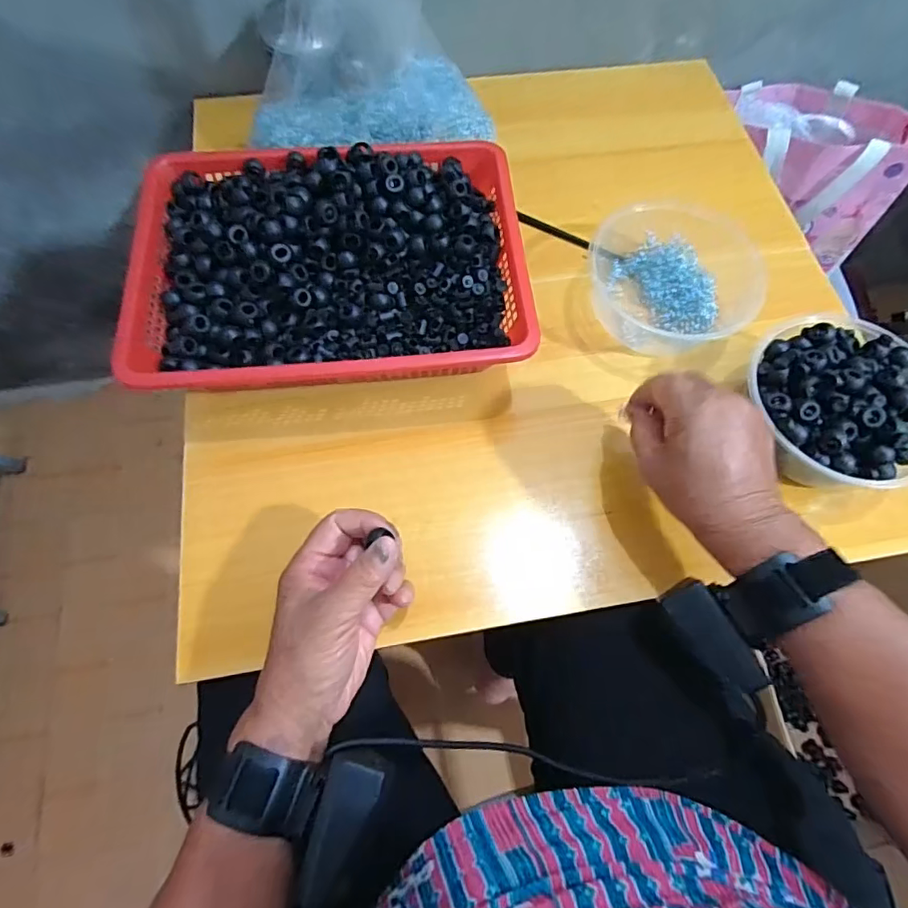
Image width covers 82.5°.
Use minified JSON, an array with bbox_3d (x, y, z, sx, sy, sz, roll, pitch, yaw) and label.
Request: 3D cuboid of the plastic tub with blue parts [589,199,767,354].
[{"bbox_3d":[0.192,-0.160,0.458,0.124,0.053,0.138,6,68,0],"label":"plastic tub with blue parts"}]

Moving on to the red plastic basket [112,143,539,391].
[{"bbox_3d":[-0.097,-0.156,0.428,0.295,0.083,0.214,-4,68,-4],"label":"red plastic basket"}]

